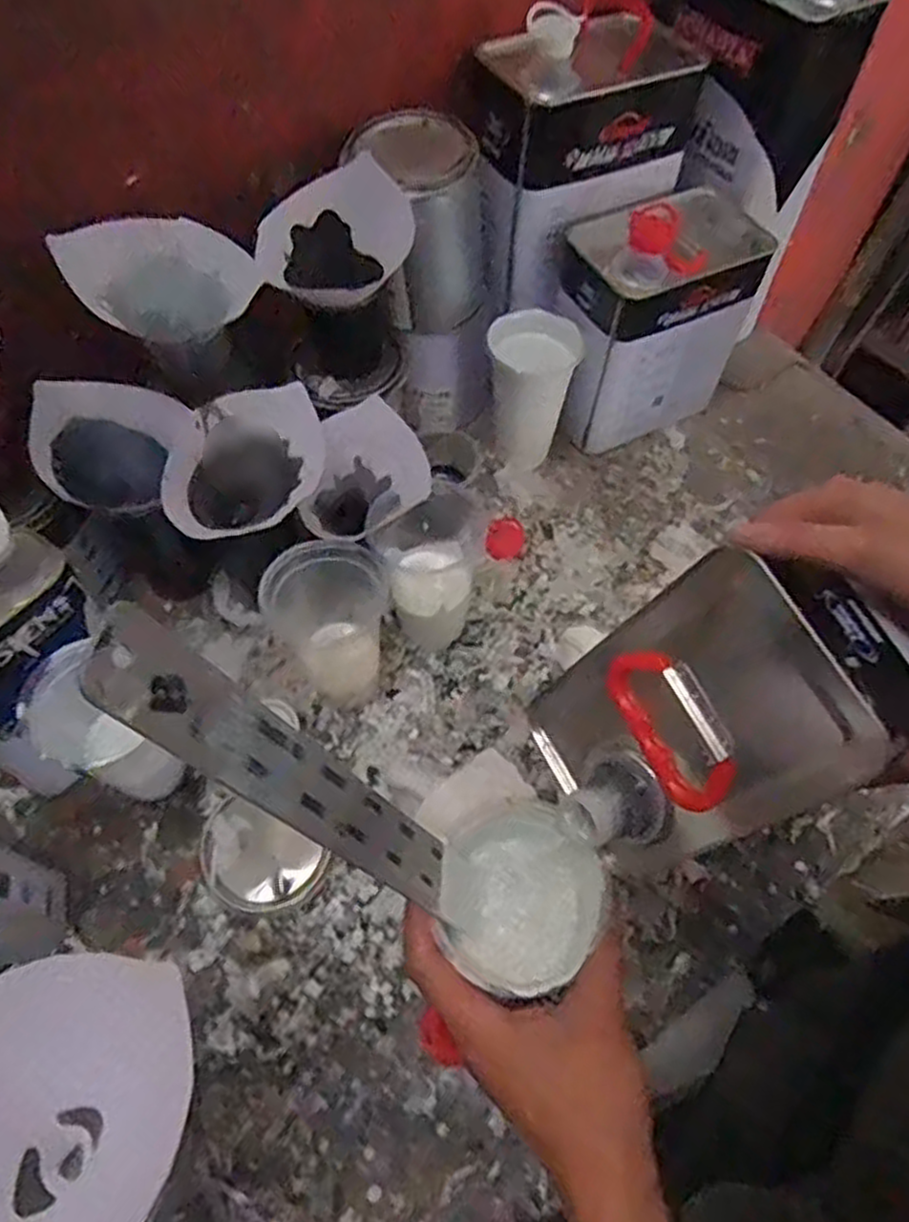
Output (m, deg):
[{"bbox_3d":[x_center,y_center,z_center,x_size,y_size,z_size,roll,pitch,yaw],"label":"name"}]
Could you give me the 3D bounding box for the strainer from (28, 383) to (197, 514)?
[{"bbox_3d":[-0.258,-0.123,0.577,0.112,0.072,0.088,-37,68,-22],"label":"strainer"}]

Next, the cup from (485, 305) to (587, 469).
[{"bbox_3d":[0.069,-0.204,0.721,0.079,0.136,0.082,1,59,-2],"label":"cup"}]

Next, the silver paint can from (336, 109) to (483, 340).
[{"bbox_3d":[-0.026,-0.327,0.638,0.103,0.140,0.098,-26,64,-17],"label":"silver paint can"}]

